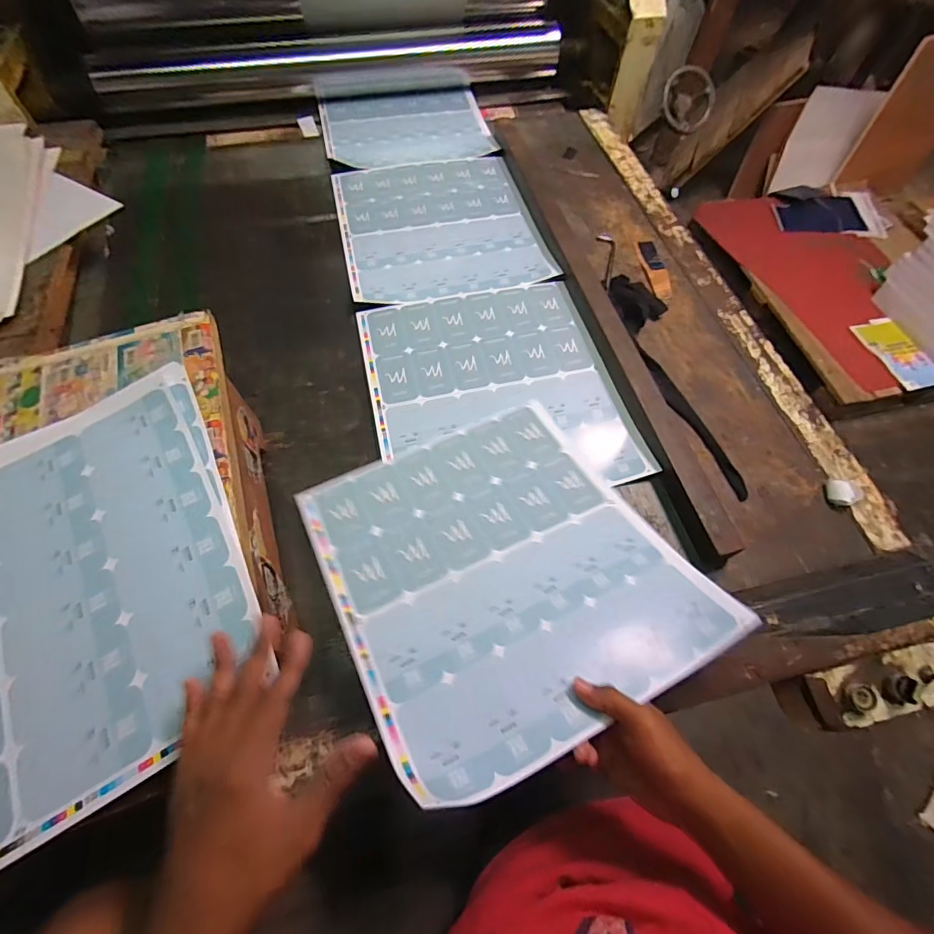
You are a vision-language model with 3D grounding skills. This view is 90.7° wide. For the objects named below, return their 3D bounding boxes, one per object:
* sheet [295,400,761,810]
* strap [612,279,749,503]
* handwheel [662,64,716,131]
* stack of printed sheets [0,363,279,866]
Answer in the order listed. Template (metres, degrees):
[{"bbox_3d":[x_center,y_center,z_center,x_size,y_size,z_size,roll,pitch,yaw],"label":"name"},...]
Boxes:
[{"bbox_3d":[0.037,0.097,0.519,0.359,0.023,0.383,-22,50,-18],"label":"sheet"},{"bbox_3d":[0.314,-0.149,0.699,0.084,0.029,0.419,-10,64,-7],"label":"strap"},{"bbox_3d":[0.489,-0.811,1.016,0.106,0.036,0.119,-42,95,19],"label":"handwheel"},{"bbox_3d":[-0.398,0.124,0.399,0.391,0.020,0.368,-25,66,-14],"label":"stack of printed sheets"}]

